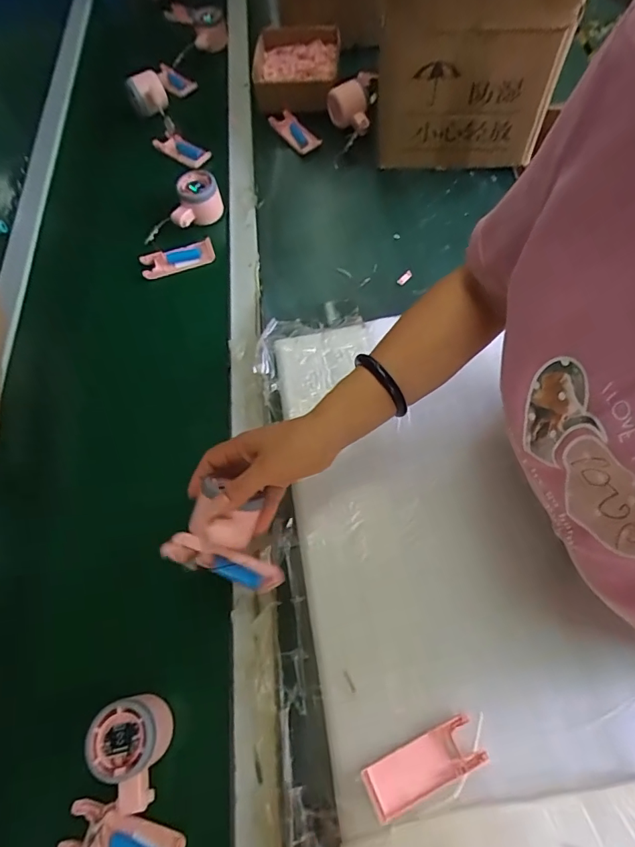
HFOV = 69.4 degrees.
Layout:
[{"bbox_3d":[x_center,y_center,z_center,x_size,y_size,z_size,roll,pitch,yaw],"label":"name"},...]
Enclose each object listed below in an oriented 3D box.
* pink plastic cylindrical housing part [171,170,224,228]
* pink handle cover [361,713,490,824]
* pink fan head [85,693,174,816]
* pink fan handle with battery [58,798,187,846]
[{"bbox_3d":[-0.179,-0.329,0.673,0.084,0.058,0.052,-23,65,-8],"label":"pink plastic cylindrical housing part"},{"bbox_3d":[0.092,0.294,0.394,0.103,0.008,0.038,-23,65,-8],"label":"pink handle cover"},{"bbox_3d":[-0.166,0.286,0.400,0.060,0.041,0.082,5,65,5],"label":"pink fan head"},{"bbox_3d":[-0.165,0.357,0.389,0.105,0.011,0.040,11,65,8],"label":"pink fan handle with battery"}]

